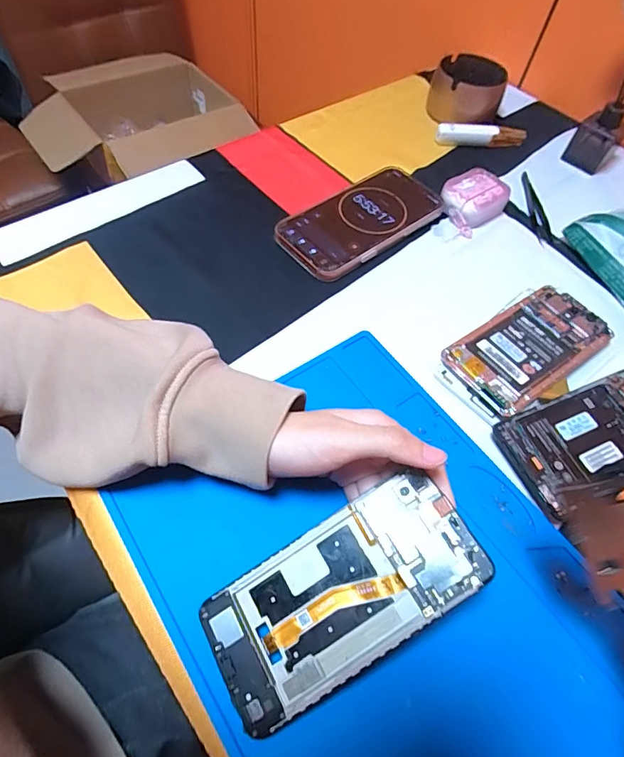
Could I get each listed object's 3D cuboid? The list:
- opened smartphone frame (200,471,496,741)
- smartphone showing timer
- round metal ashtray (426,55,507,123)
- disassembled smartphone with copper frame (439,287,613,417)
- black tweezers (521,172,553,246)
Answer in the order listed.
[{"bbox_3d":[0.016,0.115,0.234,0.147,0.006,0.068,-33,65,-2],"label":"opened smartphone frame"},{"bbox_3d":[0.050,-0.155,0.425,0.171,0.014,0.081,-36,68,-23],"label":"smartphone showing timer"},{"bbox_3d":[0.187,-0.349,0.537,0.086,0.052,0.099,17,59,6],"label":"round metal ashtray"},{"bbox_3d":[0.177,-0.025,0.357,0.135,0.015,0.069,-30,65,-20],"label":"disassembled smartphone with copper frame"},{"bbox_3d":[0.236,-0.179,0.461,0.016,0.008,0.110,5,59,-2],"label":"black tweezers"}]

